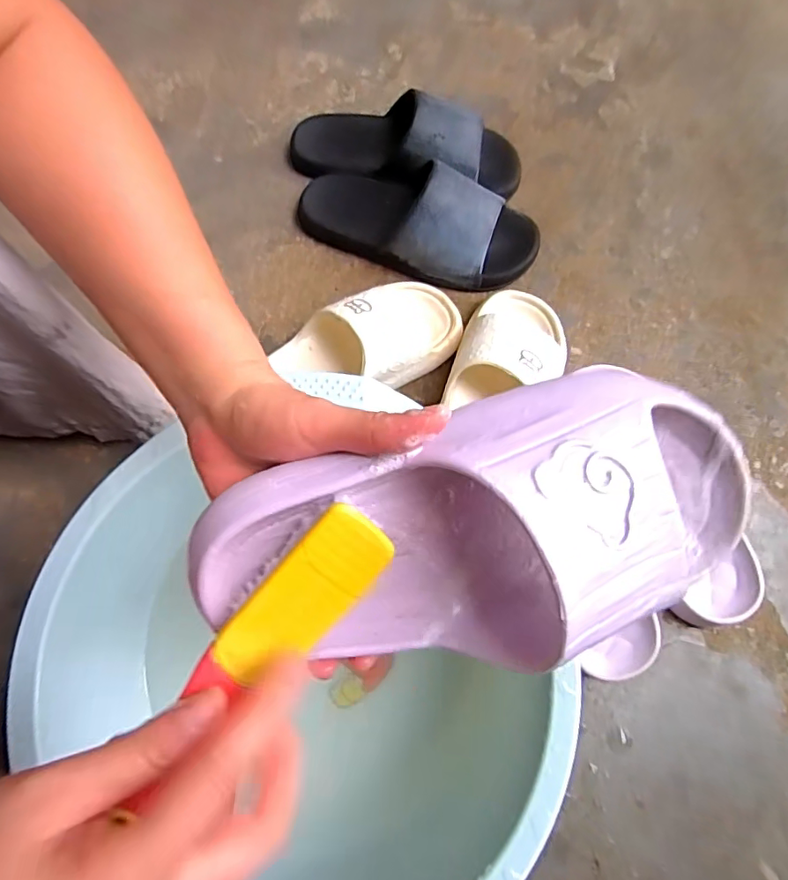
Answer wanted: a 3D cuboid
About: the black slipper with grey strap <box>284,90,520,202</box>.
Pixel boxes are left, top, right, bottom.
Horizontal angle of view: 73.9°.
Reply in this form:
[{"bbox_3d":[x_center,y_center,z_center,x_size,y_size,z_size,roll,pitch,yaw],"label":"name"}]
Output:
[{"bbox_3d":[0.011,-0.341,0.594,0.268,0.079,0.104,7,73,3],"label":"black slipper with grey strap"}]

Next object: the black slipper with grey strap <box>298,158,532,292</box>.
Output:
[{"bbox_3d":[0.021,-0.239,0.563,0.266,0.076,0.109,18,74,7],"label":"black slipper with grey strap"}]

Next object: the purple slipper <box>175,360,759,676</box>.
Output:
[{"bbox_3d":[0.040,0.037,0.227,0.251,0.072,0.112,-11,73,0],"label":"purple slipper"}]

